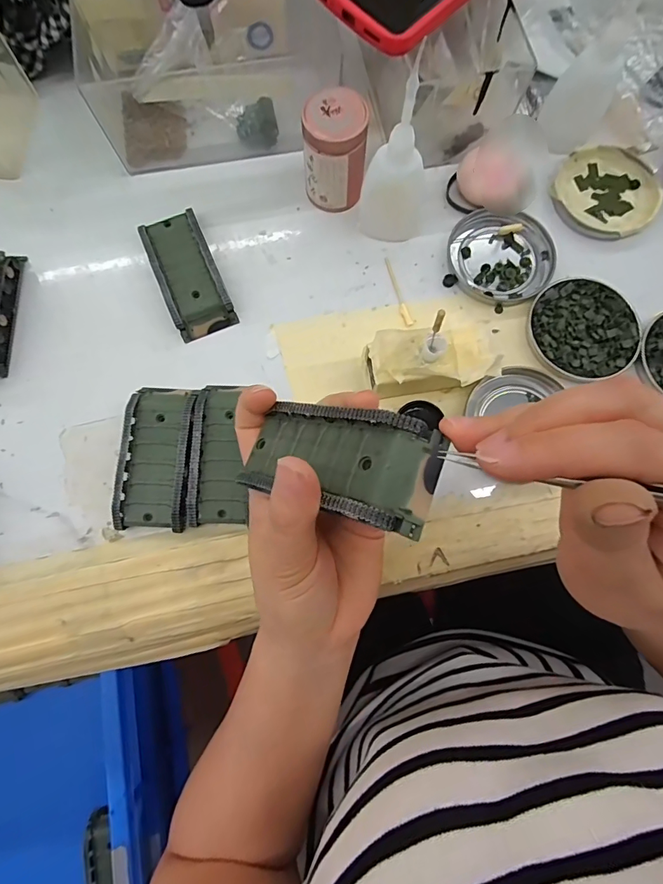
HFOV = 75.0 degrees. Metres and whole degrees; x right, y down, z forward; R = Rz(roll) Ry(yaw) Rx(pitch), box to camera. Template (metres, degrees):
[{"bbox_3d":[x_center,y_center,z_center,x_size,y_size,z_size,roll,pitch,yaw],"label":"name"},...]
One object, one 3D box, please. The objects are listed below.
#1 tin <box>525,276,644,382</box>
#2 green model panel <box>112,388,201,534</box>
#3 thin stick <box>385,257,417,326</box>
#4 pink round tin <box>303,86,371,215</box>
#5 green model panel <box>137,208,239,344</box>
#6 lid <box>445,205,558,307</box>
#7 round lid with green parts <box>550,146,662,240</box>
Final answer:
[{"bbox_3d":[0.182,-0.083,0.315,0.076,0.011,0.075,0,79,-1],"label":"tin"},{"bbox_3d":[-0.115,0.009,0.291,0.045,0.020,0.096,4,79,0],"label":"green model panel"},{"bbox_3d":[0.050,-0.114,0.326,0.008,0.005,0.059,-18,80,-5],"label":"thin stick"},{"bbox_3d":[0.003,-0.209,0.315,0.043,0.064,0.042,0,79,-1],"label":"pink round tin"},{"bbox_3d":[-0.107,-0.126,0.320,0.043,0.018,0.095,-23,80,-5],"label":"green model panel"},{"bbox_3d":[0.129,-0.143,0.330,0.078,0.007,0.076,0,79,-1],"label":"lid"},{"bbox_3d":[0.216,-0.197,0.341,0.079,0.012,0.074,0,79,-1],"label":"round lid with green parts"}]

